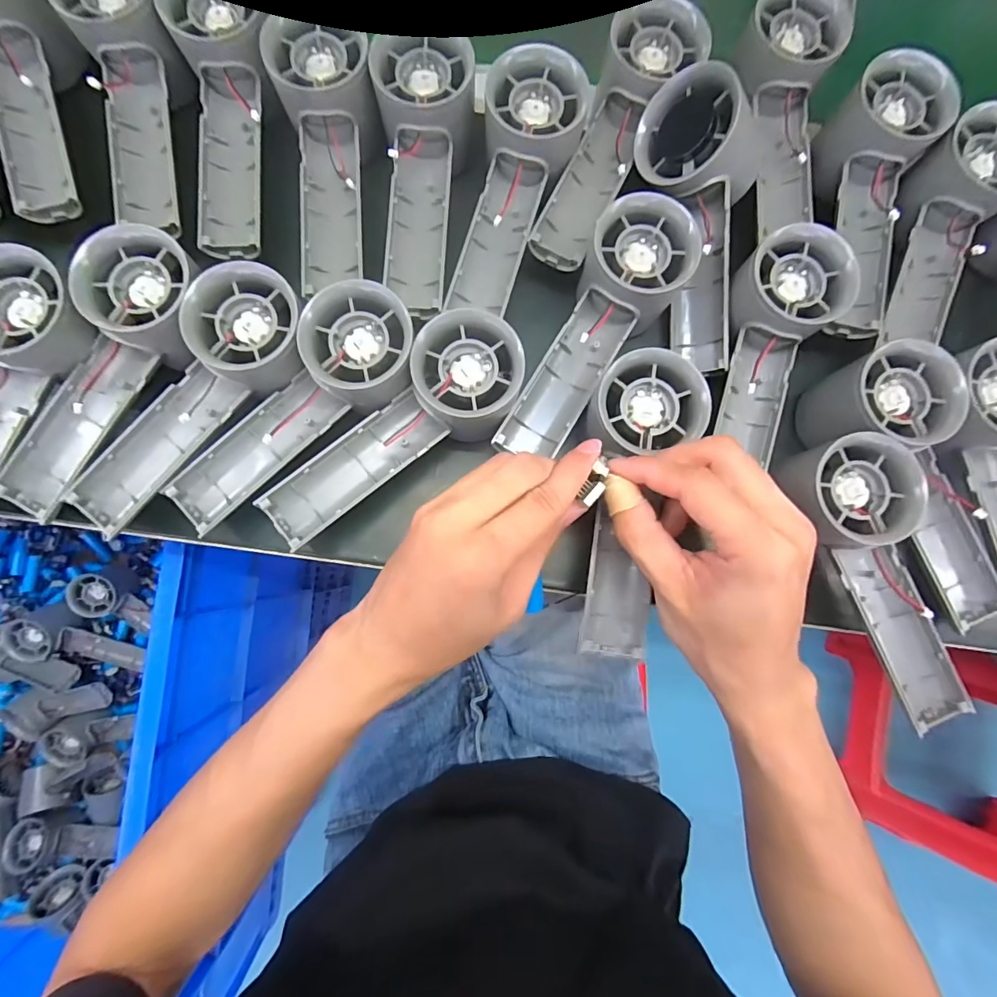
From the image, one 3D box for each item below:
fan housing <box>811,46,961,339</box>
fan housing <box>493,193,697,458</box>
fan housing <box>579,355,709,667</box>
[{"bbox_3d":[0.216,-0.174,0.274,0.055,0.044,0.148,17,83,0],"label":"fan housing"},{"bbox_3d":[0.052,-0.091,0.274,0.054,0.048,0.158,32,96,2],"label":"fan housing"},{"bbox_3d":[0.069,0.002,0.249,0.057,0.033,0.159,10,83,-1],"label":"fan housing"}]

